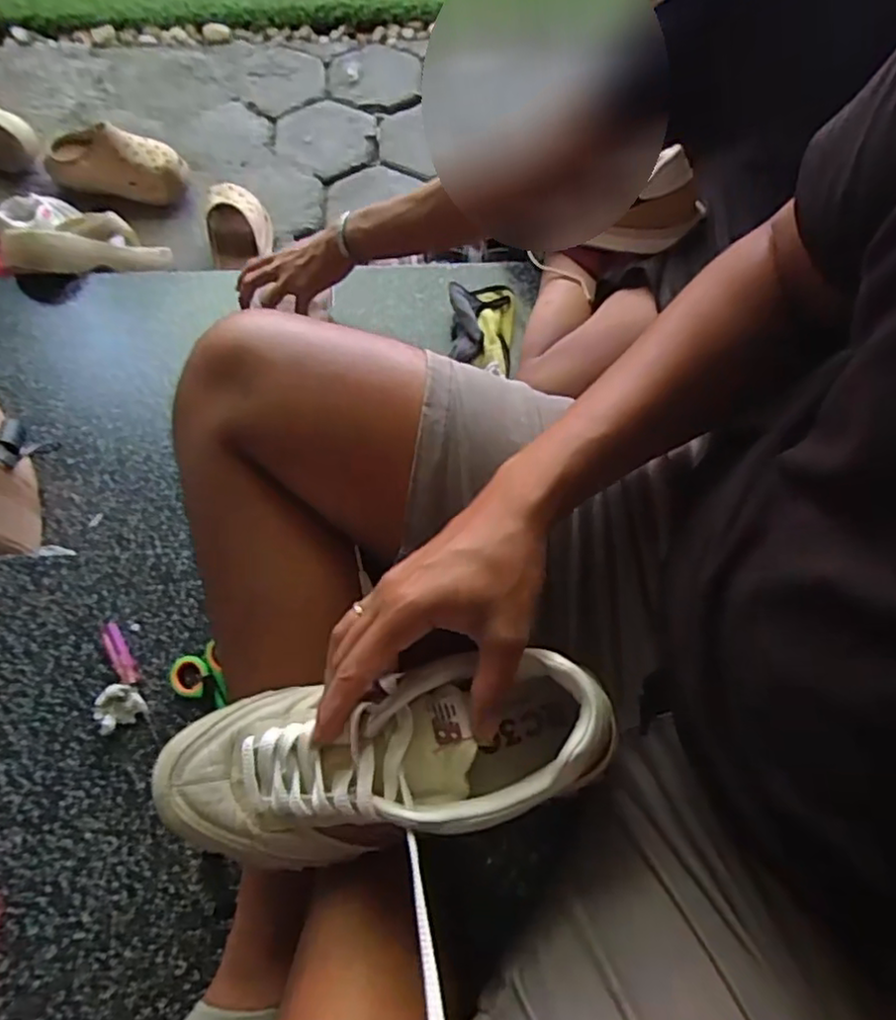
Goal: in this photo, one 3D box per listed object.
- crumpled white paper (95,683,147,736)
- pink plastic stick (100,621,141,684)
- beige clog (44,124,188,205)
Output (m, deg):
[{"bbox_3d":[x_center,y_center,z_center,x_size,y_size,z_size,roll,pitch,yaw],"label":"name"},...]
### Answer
[{"bbox_3d":[-0.280,0.166,0.551,0.039,0.017,0.034,-25,68,-10],"label":"crumpled white paper"},{"bbox_3d":[-0.290,0.126,0.572,0.017,0.013,0.061,-30,69,-12],"label":"pink plastic stick"},{"bbox_3d":[-0.598,-0.621,1.171,0.241,0.087,0.101,2,66,1],"label":"beige clog"}]

